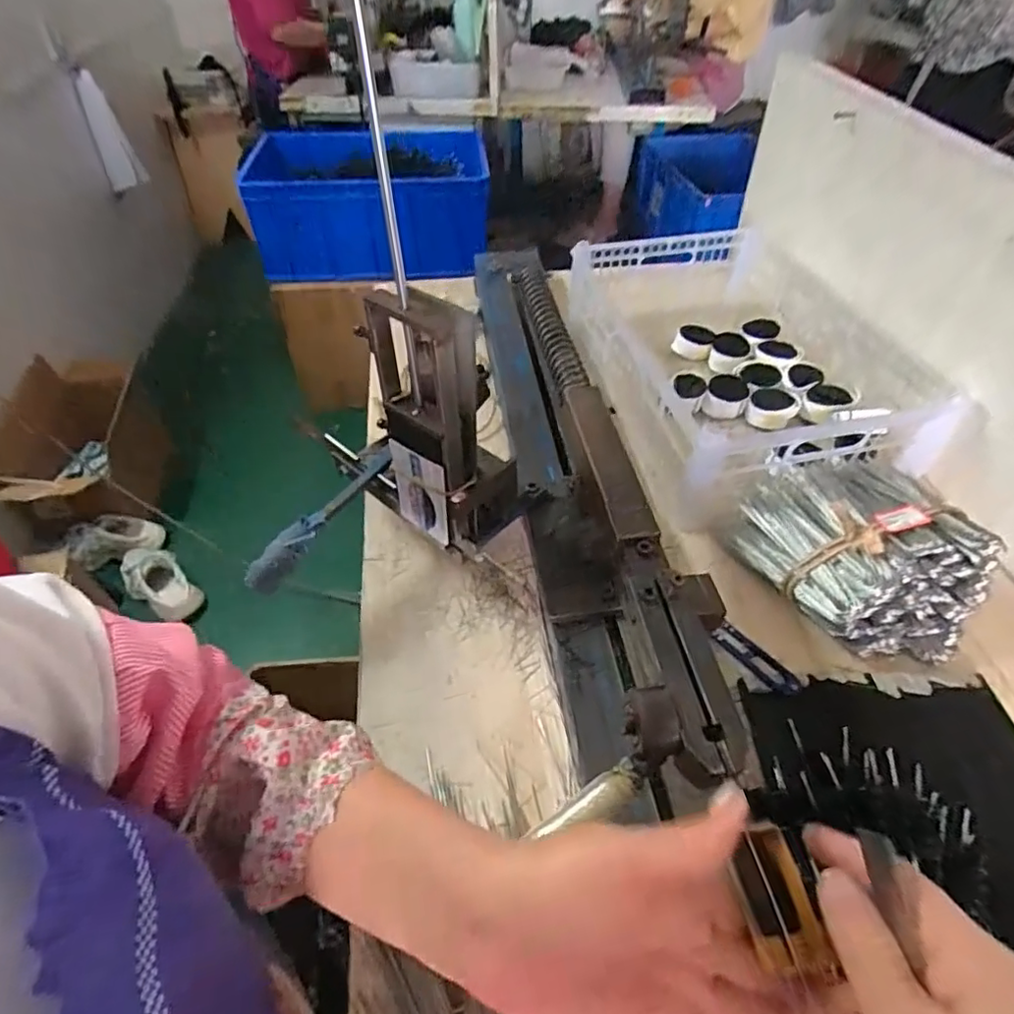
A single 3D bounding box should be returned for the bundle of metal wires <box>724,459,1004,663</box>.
[{"bbox_3d":[0.311,0.035,0.512,0.159,0.092,0.193,-16,49,-14],"label":"bundle of metal wires"}]

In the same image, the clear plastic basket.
[{"bbox_3d":[0.263,-0.195,0.700,0.279,0.124,0.427,-11,48,-10],"label":"clear plastic basket"}]

